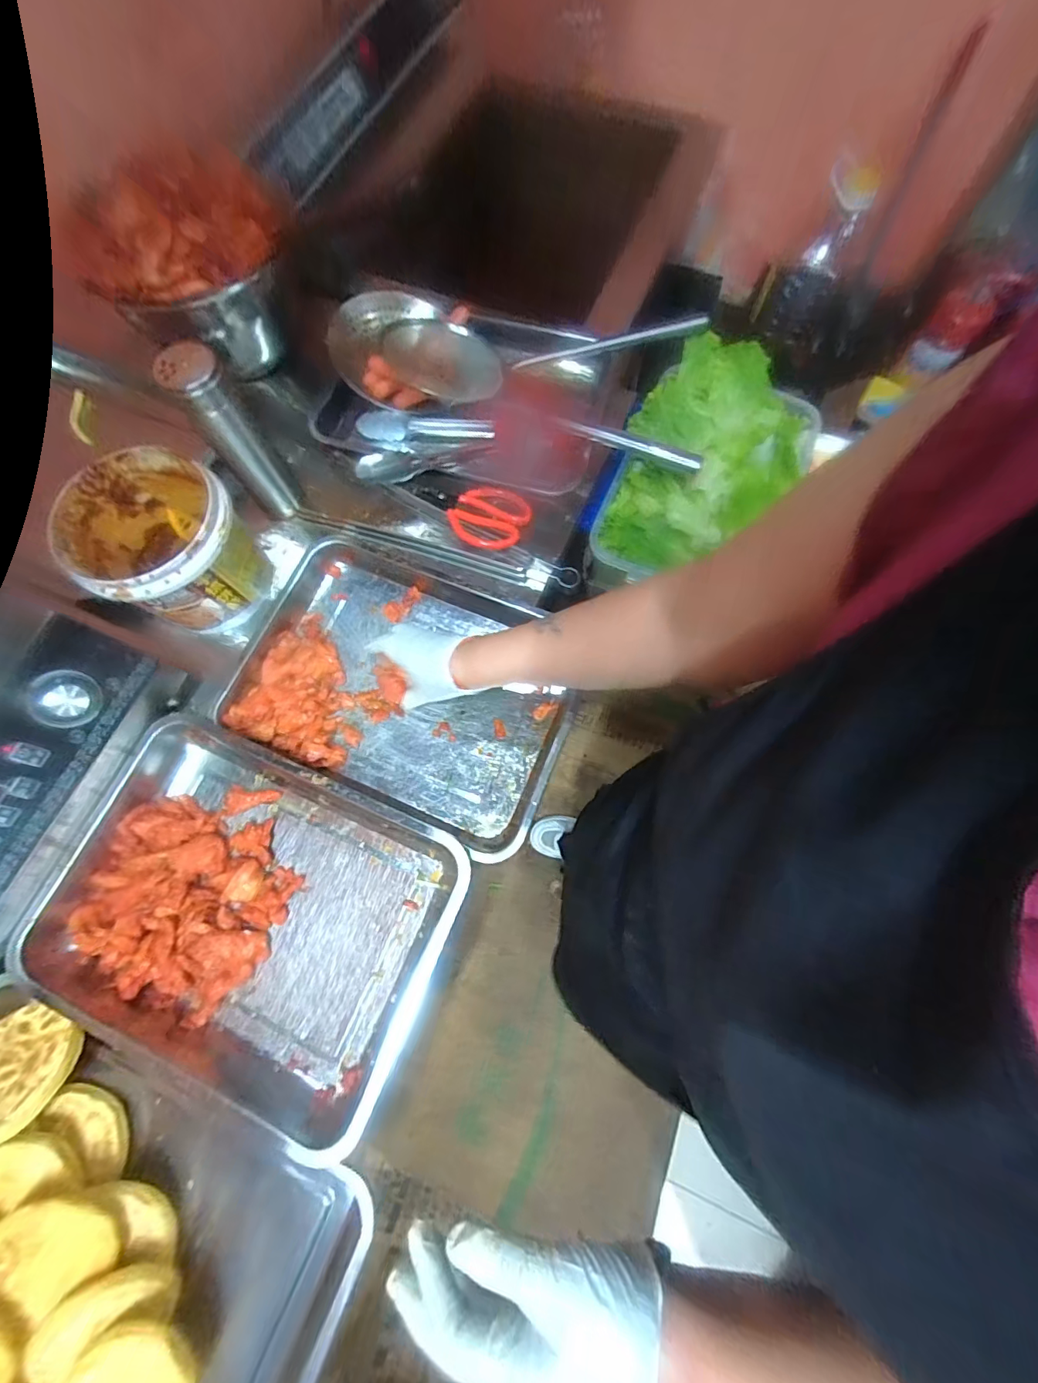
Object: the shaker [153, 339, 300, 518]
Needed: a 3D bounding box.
[{"bbox_3d":[-0.320,-0.284,0.559,0.056,0.196,0.049,-39,77,-11],"label":"shaker"}]

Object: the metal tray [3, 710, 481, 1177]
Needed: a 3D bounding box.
[{"bbox_3d":[-0.276,0.214,0.487,0.393,0.048,0.287,22,74,6],"label":"metal tray"}]

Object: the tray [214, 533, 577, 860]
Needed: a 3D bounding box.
[{"bbox_3d":[-0.140,-0.018,0.585,0.405,0.050,0.276,25,75,7],"label":"tray"}]

